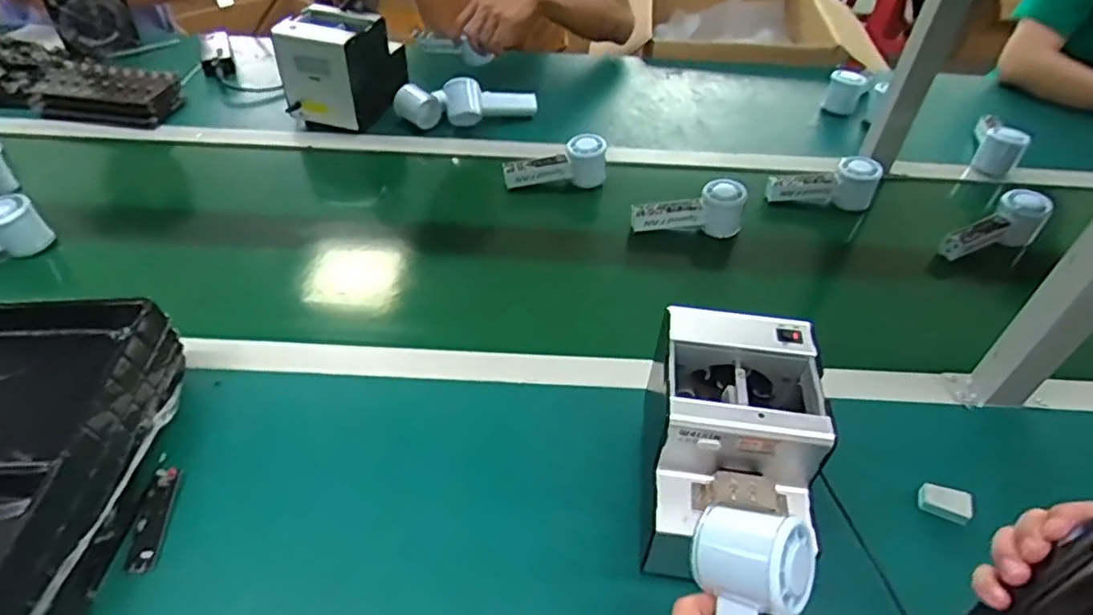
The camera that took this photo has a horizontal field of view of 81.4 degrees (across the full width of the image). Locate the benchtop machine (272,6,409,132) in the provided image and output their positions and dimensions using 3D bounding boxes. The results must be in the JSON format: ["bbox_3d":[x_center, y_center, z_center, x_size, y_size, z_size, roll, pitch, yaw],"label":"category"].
[{"bbox_3d":[-0.318,-0.400,1.018,0.138,0.126,0.181,13,45,10],"label":"benchtop machine"}]

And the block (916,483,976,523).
[{"bbox_3d":[0.367,0.179,0.583,0.042,0.014,0.028,21,47,18],"label":"block"}]

